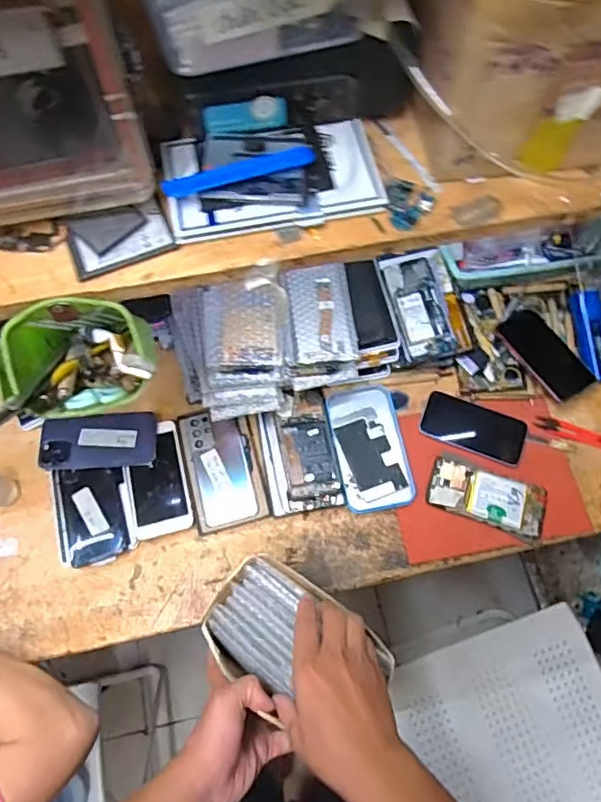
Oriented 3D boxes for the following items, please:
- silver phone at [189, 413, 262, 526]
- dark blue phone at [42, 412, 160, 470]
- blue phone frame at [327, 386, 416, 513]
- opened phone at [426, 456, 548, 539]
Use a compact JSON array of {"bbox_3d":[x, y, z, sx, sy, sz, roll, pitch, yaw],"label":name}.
[{"bbox_3d":[-0.109,0.091,0.760,0.074,0.010,0.153,-13,69,-6],"label":"silver phone"},{"bbox_3d":[-0.280,0.056,0.760,0.154,0.009,0.076,-2,78,-8],"label":"dark blue phone"},{"bbox_3d":[0.097,0.064,0.775,0.094,0.016,0.181,-8,69,-4],"label":"blue phone frame"},{"bbox_3d":[0.254,0.129,0.739,0.157,0.014,0.072,17,69,6],"label":"opened phone"}]

